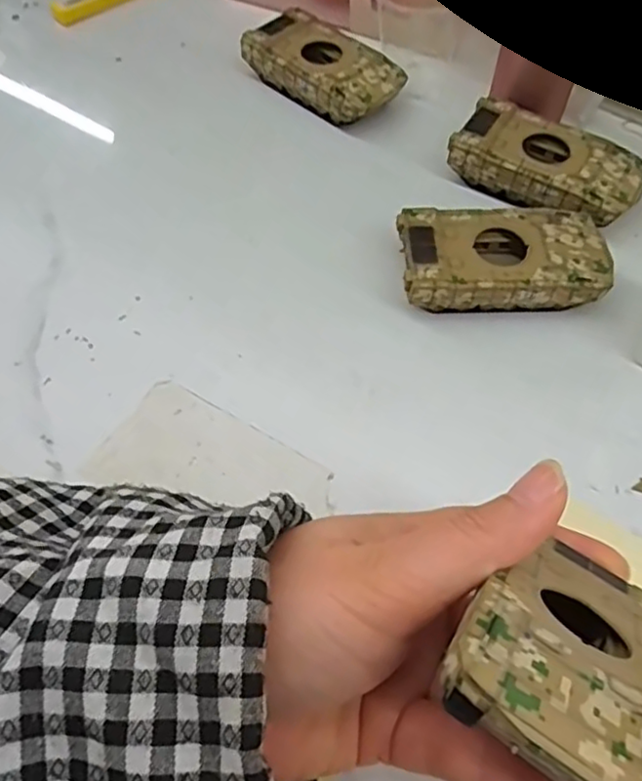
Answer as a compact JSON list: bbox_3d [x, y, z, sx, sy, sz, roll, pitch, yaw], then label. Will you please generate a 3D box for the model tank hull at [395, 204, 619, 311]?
[{"bbox_3d":[0.086,-0.061,0.307,0.096,0.025,0.051,-3,60,-1],"label":"model tank hull"}]

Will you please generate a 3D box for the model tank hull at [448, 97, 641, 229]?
[{"bbox_3d":[0.119,-0.116,0.342,0.093,0.027,0.052,32,65,18],"label":"model tank hull"}]

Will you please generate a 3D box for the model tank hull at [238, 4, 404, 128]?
[{"bbox_3d":[0.002,-0.190,0.385,0.092,0.027,0.050,37,66,20],"label":"model tank hull"}]

